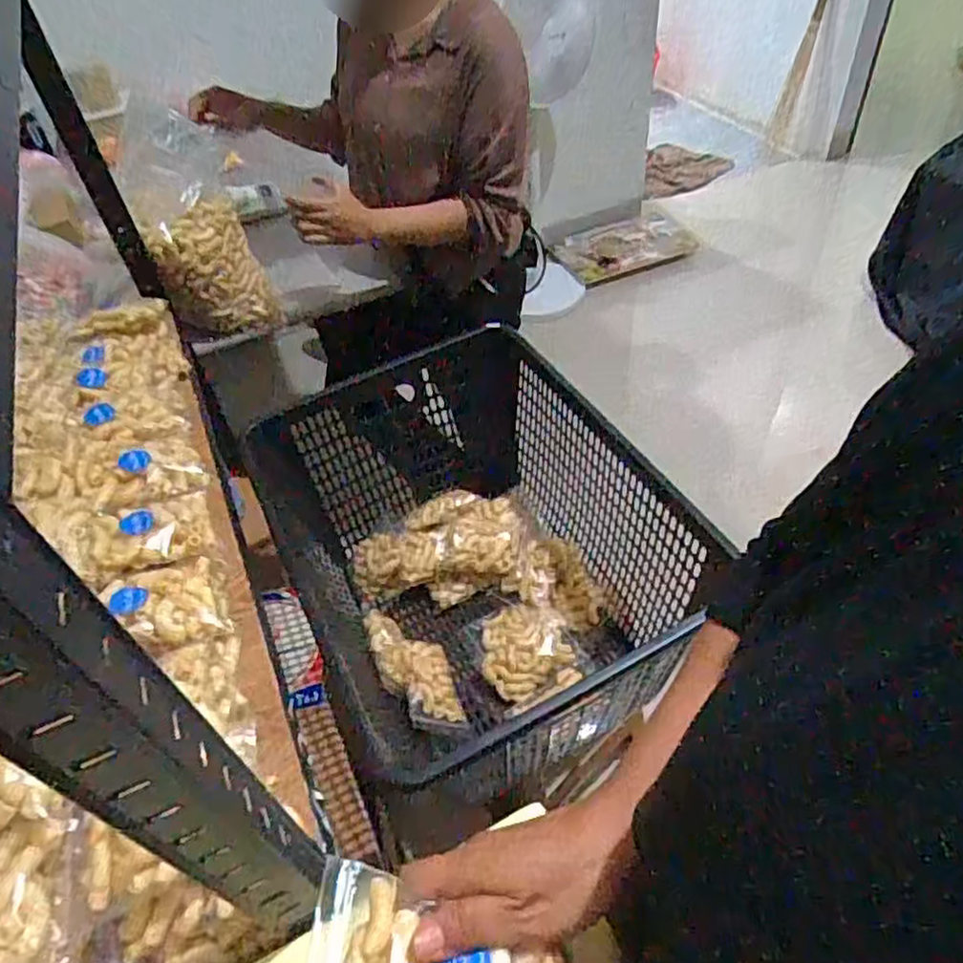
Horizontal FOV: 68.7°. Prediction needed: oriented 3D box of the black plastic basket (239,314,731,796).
[{"bbox_3d":[-0.025,0.099,0.940,0.423,0.296,0.500,-23,49,-14],"label":"black plastic basket"}]

